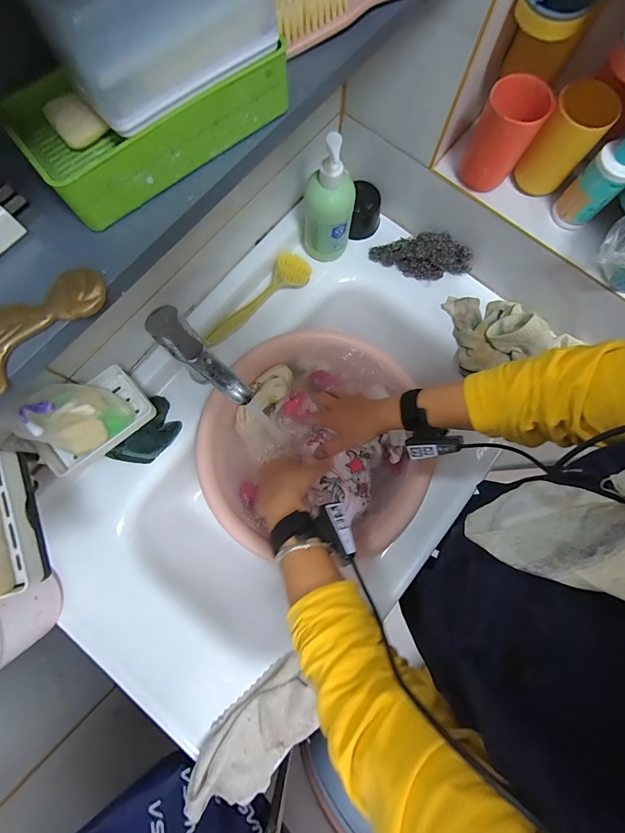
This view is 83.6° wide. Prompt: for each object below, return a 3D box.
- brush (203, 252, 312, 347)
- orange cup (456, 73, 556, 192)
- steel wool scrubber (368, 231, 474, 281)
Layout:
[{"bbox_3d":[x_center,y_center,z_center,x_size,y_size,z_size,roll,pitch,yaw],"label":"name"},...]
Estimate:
[{"bbox_3d":[-0.095,-0.194,0.561,0.212,0.040,0.062,-33,81,-7],"label":"brush"},{"bbox_3d":[0.230,-0.337,0.433,0.067,0.101,0.073,0,79,-1],"label":"orange cup"},{"bbox_3d":[0.175,-0.263,0.571,0.162,0.071,0.054,11,78,15],"label":"steel wool scrubber"}]

